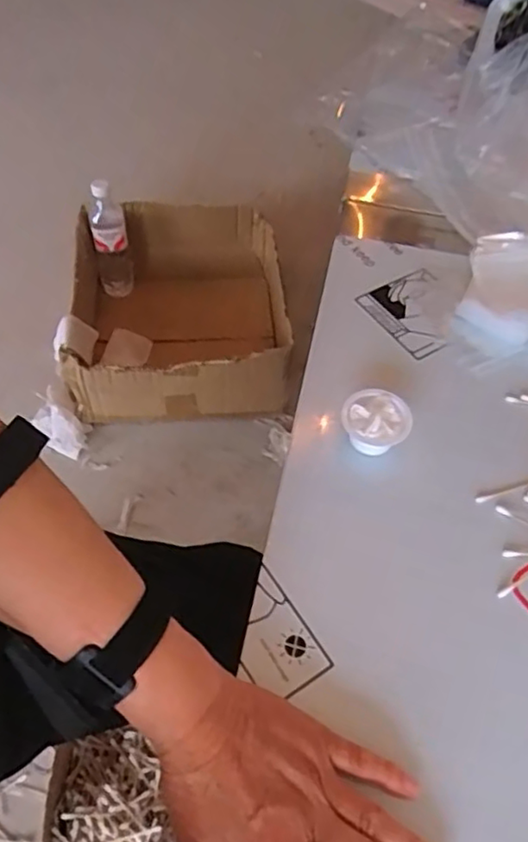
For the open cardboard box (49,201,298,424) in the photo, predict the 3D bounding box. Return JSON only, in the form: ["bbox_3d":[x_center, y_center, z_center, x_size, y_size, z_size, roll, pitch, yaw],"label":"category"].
[{"bbox_3d":[-0.159,-0.208,1.140,0.372,0.181,0.445,-1,53,-4],"label":"open cardboard box"}]

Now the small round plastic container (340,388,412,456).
[{"bbox_3d":[0.088,0.004,0.501,0.053,0.031,0.049,2,53,-2],"label":"small round plastic container"}]

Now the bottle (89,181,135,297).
[{"bbox_3d":[-0.288,-0.328,1.179,0.066,0.211,0.060,-11,55,-12],"label":"bottle"}]

